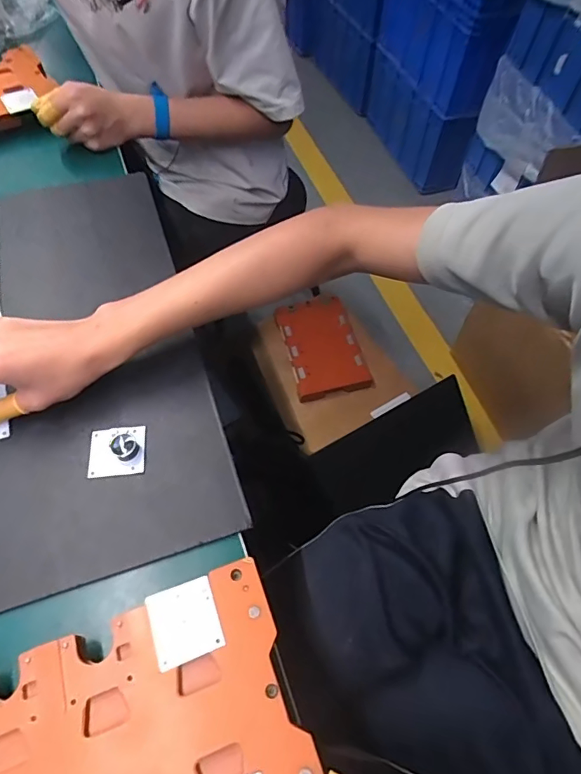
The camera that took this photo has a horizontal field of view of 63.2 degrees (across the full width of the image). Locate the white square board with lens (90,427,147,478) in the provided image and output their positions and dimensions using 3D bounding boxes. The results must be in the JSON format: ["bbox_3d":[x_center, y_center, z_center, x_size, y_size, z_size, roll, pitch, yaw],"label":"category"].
[{"bbox_3d":[-0.154,0.052,0.412,0.047,0.028,0.046,-4,59,-5],"label":"white square board with lens"}]

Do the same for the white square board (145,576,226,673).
[{"bbox_3d":[-0.073,0.161,0.325,0.044,0.004,0.048,-17,61,-13],"label":"white square board"}]

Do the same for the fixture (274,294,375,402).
[{"bbox_3d":[0.076,-0.097,1.134,0.168,0.039,0.251,-14,70,-13],"label":"fixture"}]

